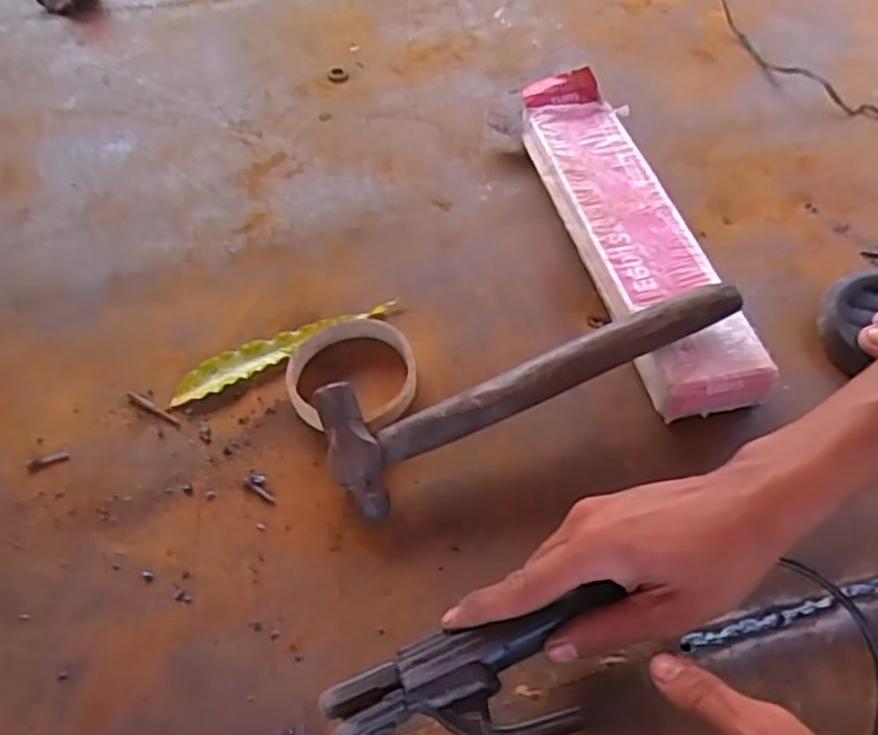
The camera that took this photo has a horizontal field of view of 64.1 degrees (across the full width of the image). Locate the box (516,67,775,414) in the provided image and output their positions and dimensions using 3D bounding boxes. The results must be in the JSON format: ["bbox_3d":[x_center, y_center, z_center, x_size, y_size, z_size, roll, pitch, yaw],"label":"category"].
[{"bbox_3d":[0.148,-0.111,0.565,0.091,0.047,0.342,-8,55,-9],"label":"box"}]

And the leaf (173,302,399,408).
[{"bbox_3d":[-0.115,-0.019,0.521,0.171,0.007,0.029,-27,60,-21],"label":"leaf"}]

